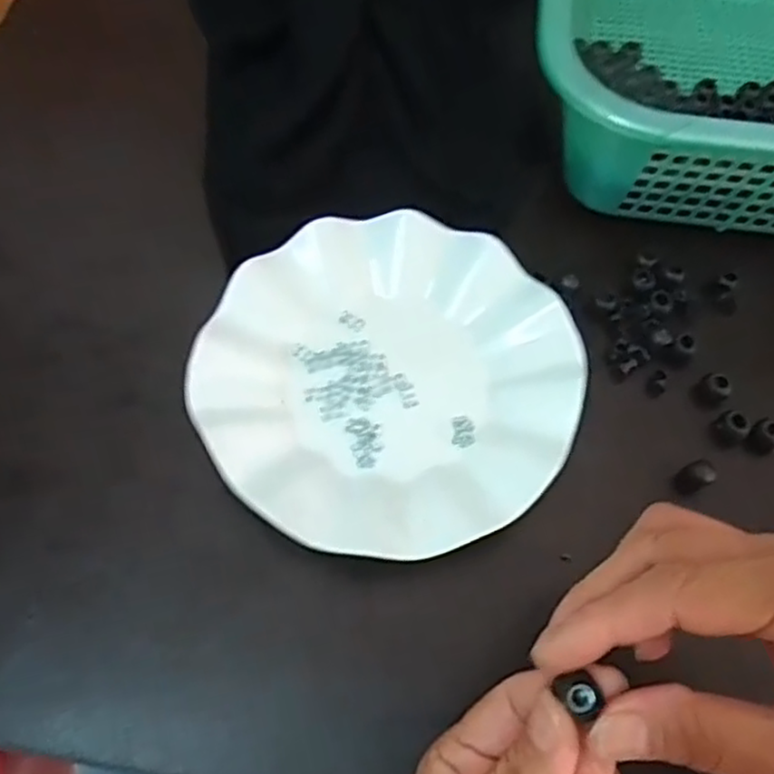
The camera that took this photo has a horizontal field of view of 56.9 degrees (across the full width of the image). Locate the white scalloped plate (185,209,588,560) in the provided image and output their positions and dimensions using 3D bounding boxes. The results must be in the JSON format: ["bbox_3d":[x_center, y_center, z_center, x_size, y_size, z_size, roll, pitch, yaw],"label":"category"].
[{"bbox_3d":[0.001,-0.005,0.363,0.180,0.021,0.179,1,64,-1],"label":"white scalloped plate"}]

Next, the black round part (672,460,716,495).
[{"bbox_3d":[0.151,0.045,0.353,0.013,0.018,0.013,1,64,-1],"label":"black round part"}]

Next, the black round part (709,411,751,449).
[{"bbox_3d":[0.175,0.021,0.365,0.012,0.018,0.016,-37,70,-18],"label":"black round part"}]

